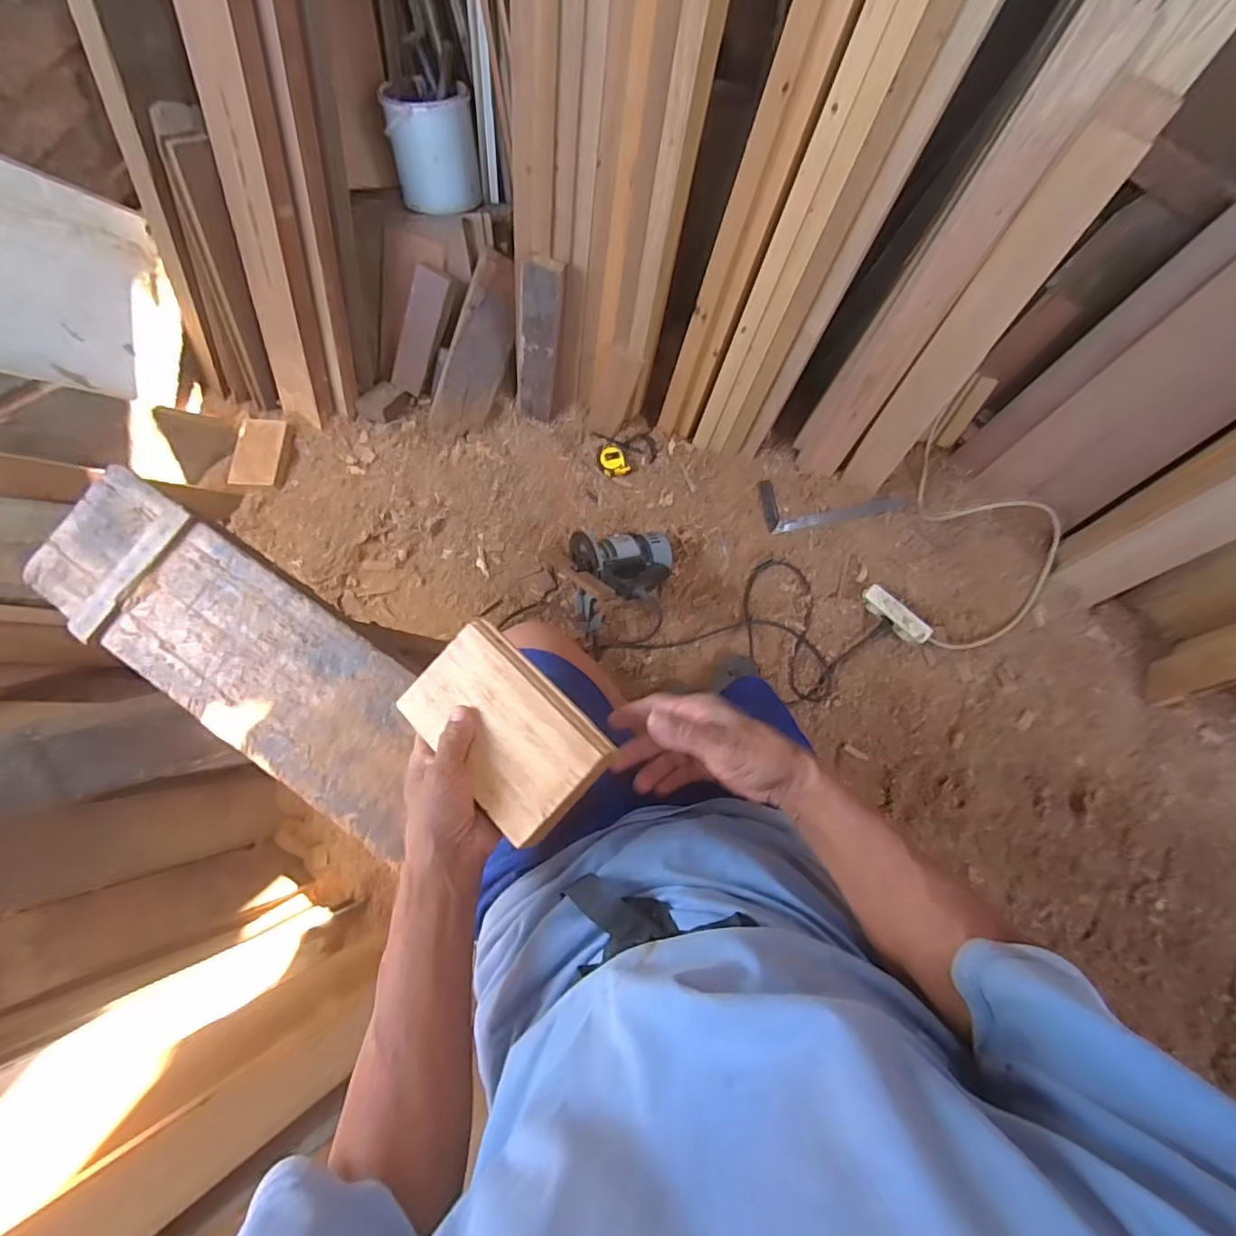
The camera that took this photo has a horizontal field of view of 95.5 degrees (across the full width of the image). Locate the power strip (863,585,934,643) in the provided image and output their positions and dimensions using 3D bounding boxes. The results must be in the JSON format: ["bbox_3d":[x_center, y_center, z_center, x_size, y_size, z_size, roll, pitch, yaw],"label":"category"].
[{"bbox_3d":[0.600,-0.006,1.217,0.156,0.061,0.044,39,81,7],"label":"power strip"}]

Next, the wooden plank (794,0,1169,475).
[{"bbox_3d":[0.549,-0.577,1.000,0.111,0.825,0.047,31,57,6],"label":"wooden plank"}]

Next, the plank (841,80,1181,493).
[{"bbox_3d":[0.613,-0.481,0.990,0.101,0.686,0.045,25,59,5],"label":"plank"}]

